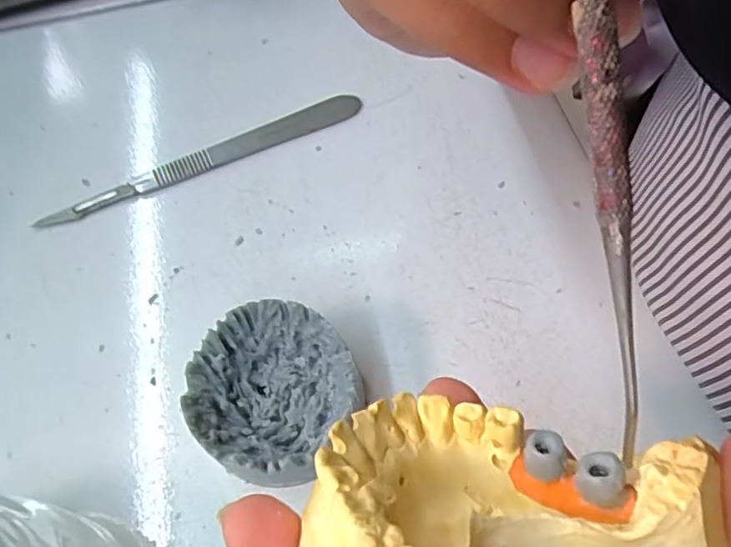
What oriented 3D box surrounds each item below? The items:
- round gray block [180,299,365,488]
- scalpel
[{"bbox_3d":[-0.028,0.036,0.182,0.047,0.028,0.050,-2,64,4],"label":"round gray block"},{"bbox_3d":[-0.065,-0.046,0.242,0.135,0.004,0.012,-27,65,-8],"label":"scalpel"}]

